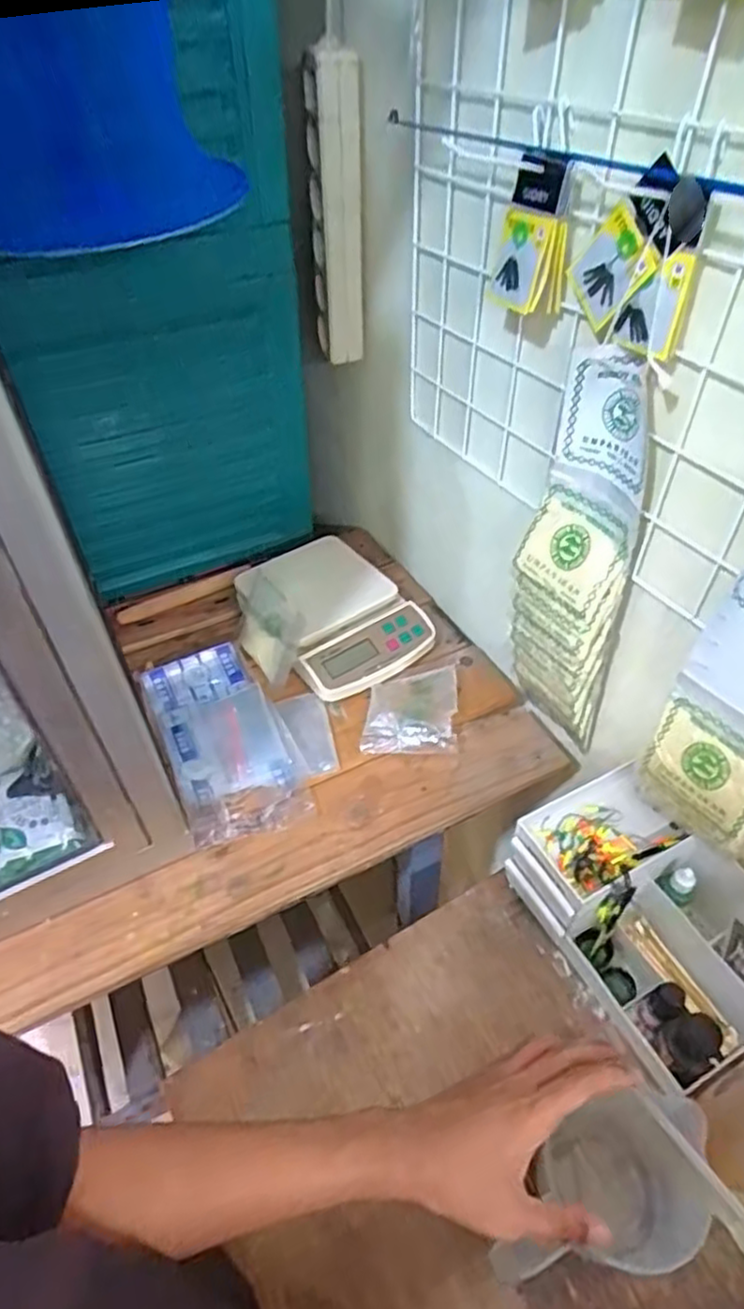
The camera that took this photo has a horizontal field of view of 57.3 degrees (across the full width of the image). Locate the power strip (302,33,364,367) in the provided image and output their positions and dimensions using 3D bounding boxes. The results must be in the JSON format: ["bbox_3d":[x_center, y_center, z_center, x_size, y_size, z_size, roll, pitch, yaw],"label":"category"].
[{"bbox_3d":[-0.032,-0.394,0.631,0.046,0.249,0.053,-6,46,-5],"label":"power strip"}]

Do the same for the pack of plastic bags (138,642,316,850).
[{"bbox_3d":[-0.152,0.083,0.683,0.107,0.018,0.232,-20,48,-17],"label":"pack of plastic bags"}]

